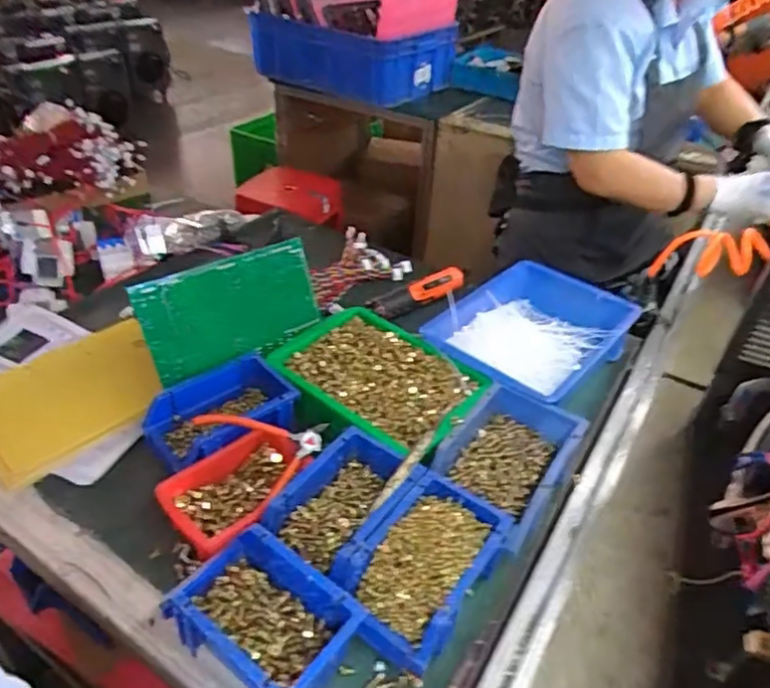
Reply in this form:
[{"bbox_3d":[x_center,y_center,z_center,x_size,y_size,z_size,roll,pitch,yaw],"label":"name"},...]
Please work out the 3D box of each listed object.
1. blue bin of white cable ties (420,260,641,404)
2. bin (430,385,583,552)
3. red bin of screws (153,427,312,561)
[{"bbox_3d":[0.209,-0.010,0.853,0.204,0.075,0.281,31,46,29],"label":"blue bin of white cable ties"},{"bbox_3d":[0.136,0.128,0.668,0.120,0.047,0.180,27,44,26],"label":"bin"},{"bbox_3d":[-0.152,0.159,0.627,0.150,0.064,0.103,-26,47,-32],"label":"red bin of screws"}]

